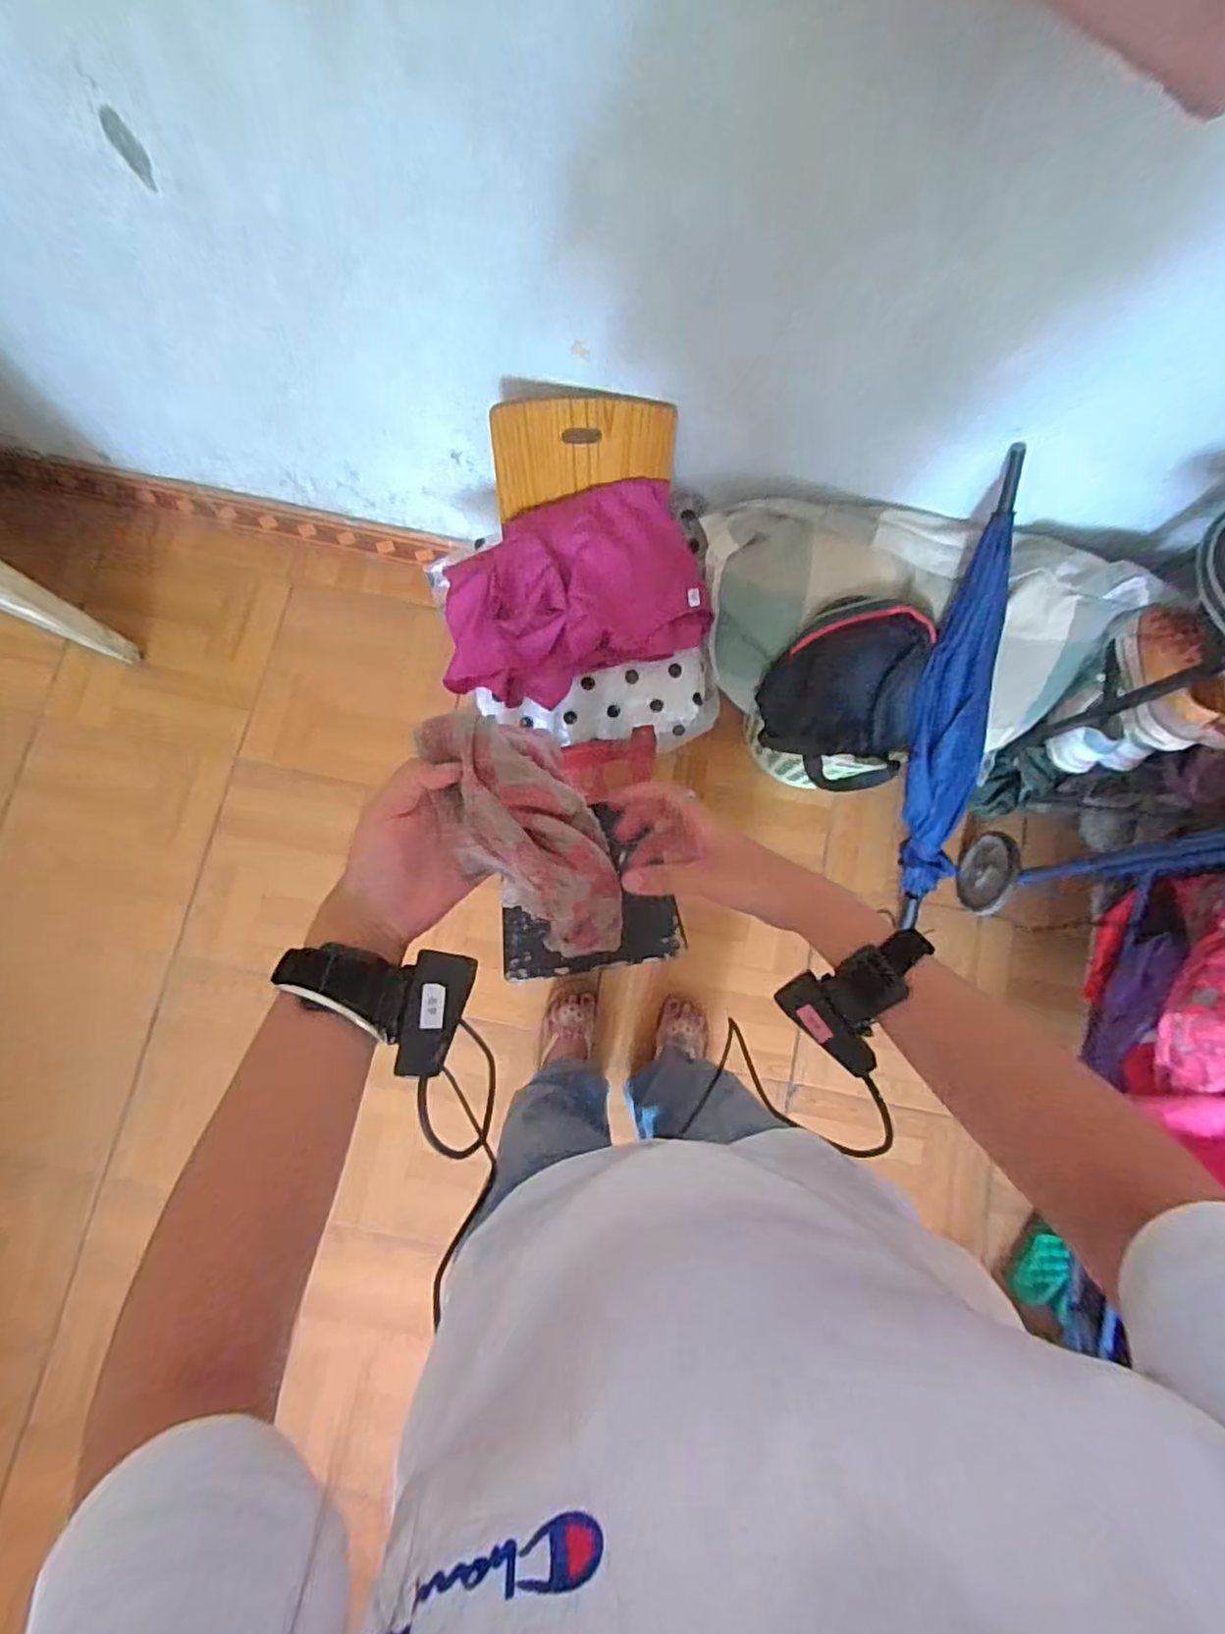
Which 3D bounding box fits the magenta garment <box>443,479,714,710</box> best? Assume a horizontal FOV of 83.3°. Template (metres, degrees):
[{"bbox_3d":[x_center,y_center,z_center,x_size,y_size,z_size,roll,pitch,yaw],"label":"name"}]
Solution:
[{"bbox_3d":[-0.061,-0.330,1.017,0.374,0.115,0.272,-9,81,-4],"label":"magenta garment"}]

